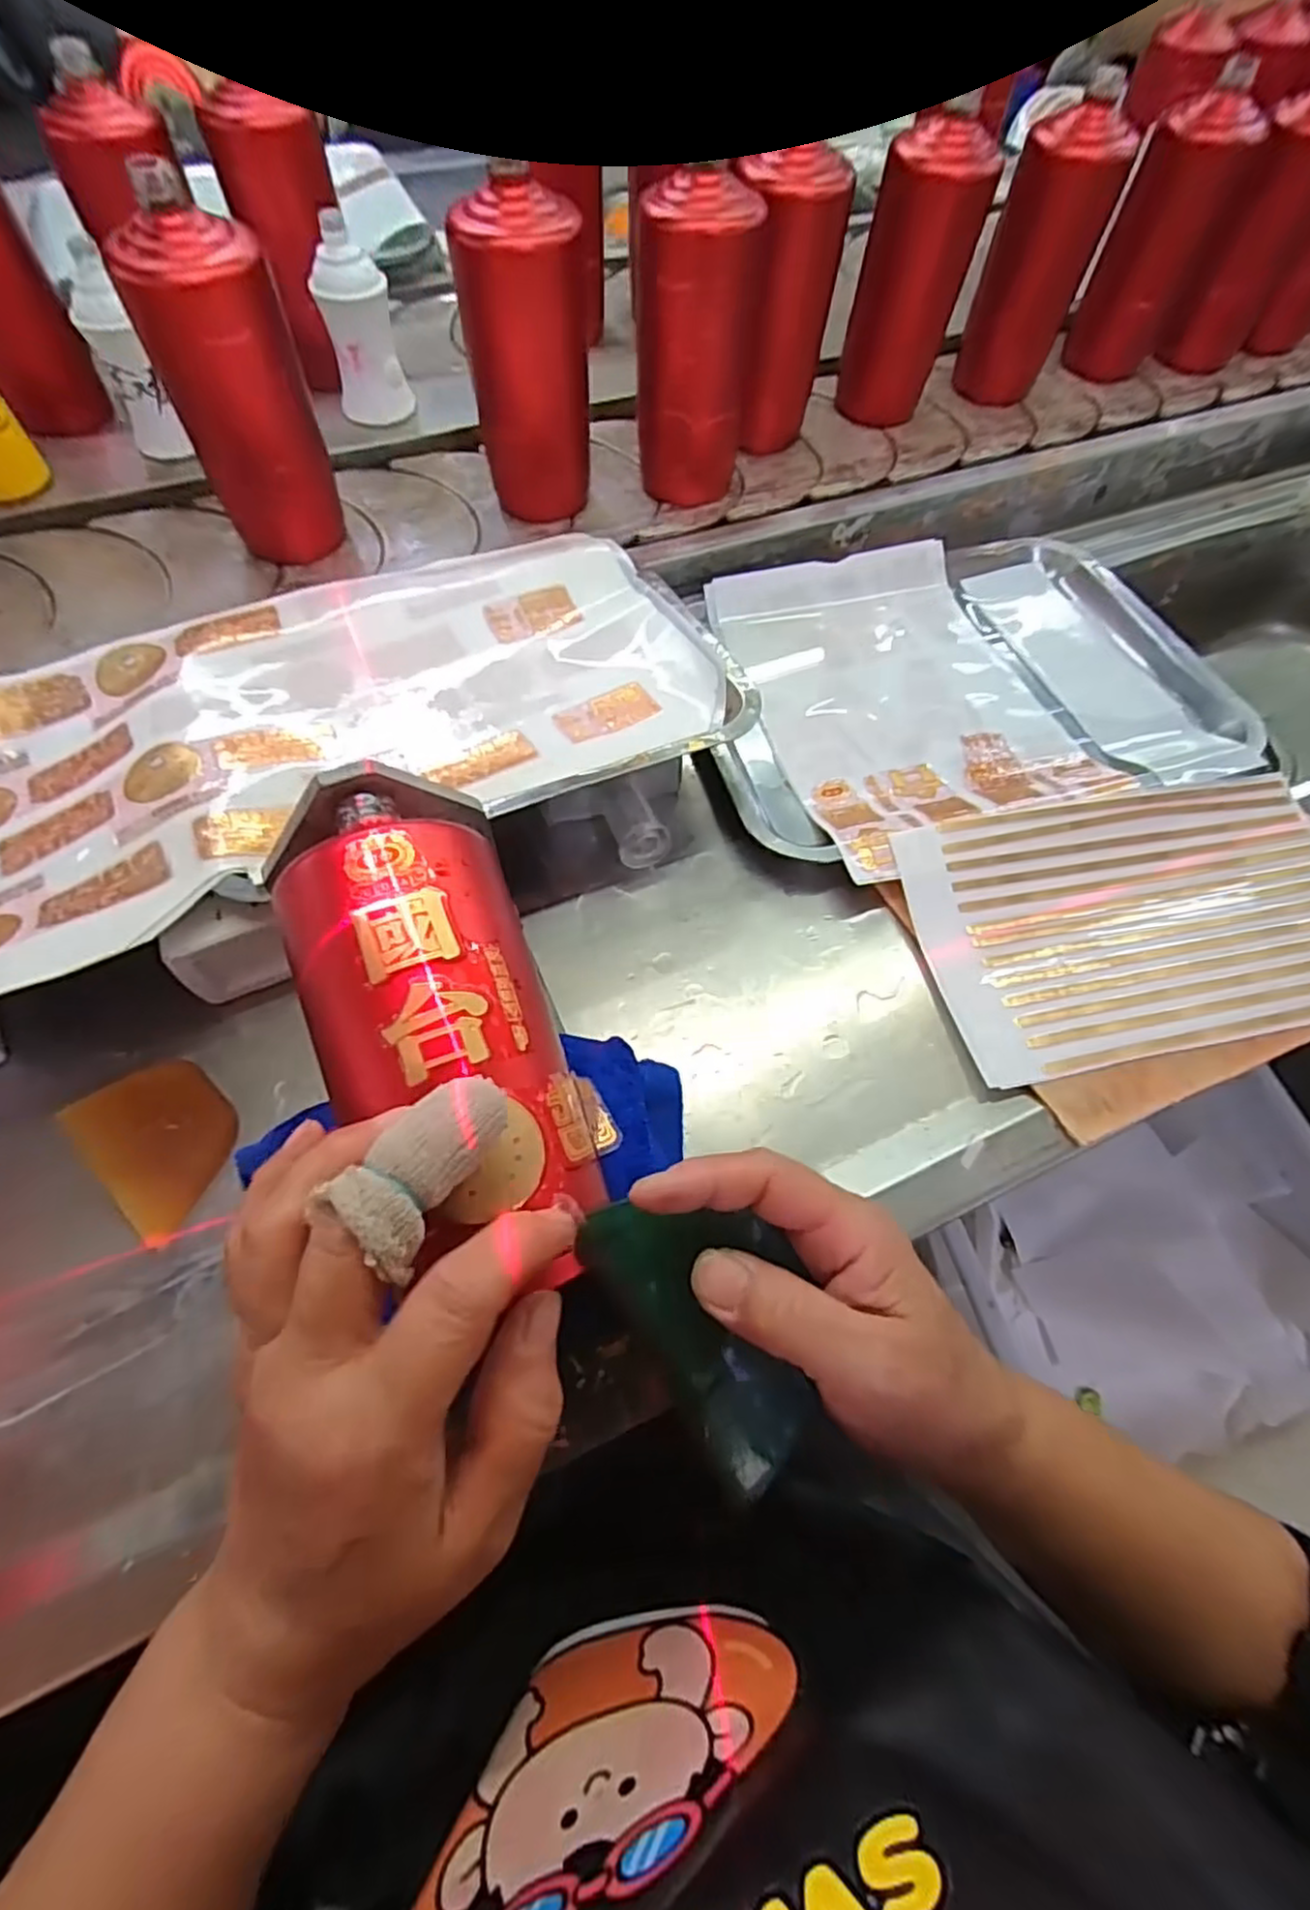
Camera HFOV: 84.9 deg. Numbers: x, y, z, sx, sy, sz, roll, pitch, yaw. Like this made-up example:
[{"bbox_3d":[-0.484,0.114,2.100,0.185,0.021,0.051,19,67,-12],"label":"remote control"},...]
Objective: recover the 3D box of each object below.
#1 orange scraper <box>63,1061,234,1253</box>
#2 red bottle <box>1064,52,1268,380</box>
[{"bbox_3d":[-0.233,0.089,0.343,0.083,0.011,0.057,40,67,17],"label":"orange scraper"},{"bbox_3d":[0.466,-0.656,0.665,0.090,0.178,0.077,27,63,11],"label":"red bottle"}]

